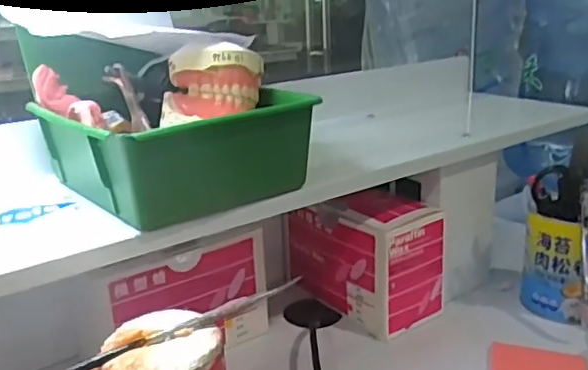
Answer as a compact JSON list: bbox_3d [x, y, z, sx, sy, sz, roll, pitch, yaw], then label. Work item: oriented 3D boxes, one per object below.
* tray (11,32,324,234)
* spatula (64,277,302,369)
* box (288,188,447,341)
[{"bbox_3d":[-0.093,-0.045,0.450,0.150,0.100,0.171,-16,22,-36],"label":"tray"},{"bbox_3d":[-0.067,0.081,0.329,0.164,0.008,0.009,-13,20,-30],"label":"spatula"},{"bbox_3d":[0.065,0.064,0.605,0.084,0.114,0.153,-16,22,-37],"label":"box"}]

